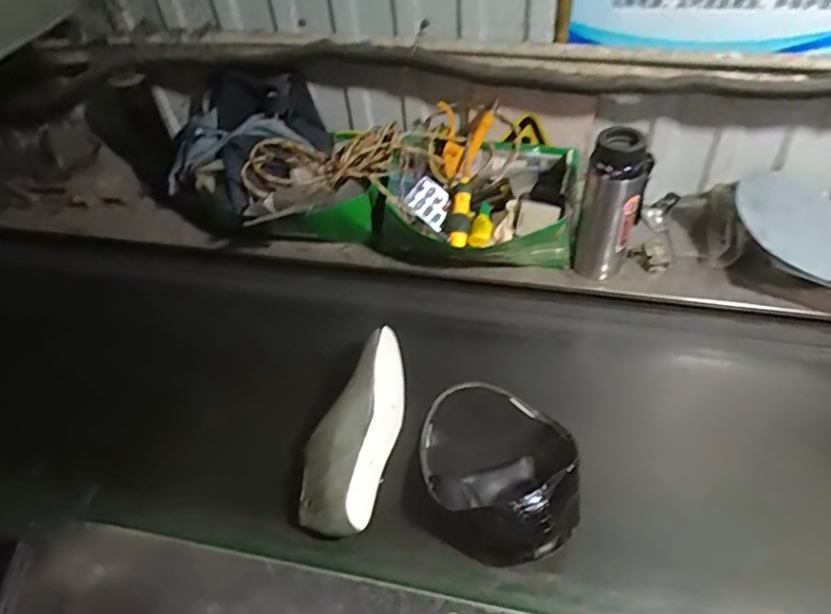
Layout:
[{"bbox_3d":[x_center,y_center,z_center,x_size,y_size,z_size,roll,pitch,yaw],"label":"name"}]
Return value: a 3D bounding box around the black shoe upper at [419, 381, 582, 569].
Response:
[{"bbox_3d":[0.093,0.162,0.648,0.171,0.106,0.247,-8,48,-2],"label":"black shoe upper"}]

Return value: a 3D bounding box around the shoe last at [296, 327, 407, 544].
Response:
[{"bbox_3d":[-0.068,0.133,0.681,0.093,0.068,0.278,9,50,13],"label":"shoe last"}]

